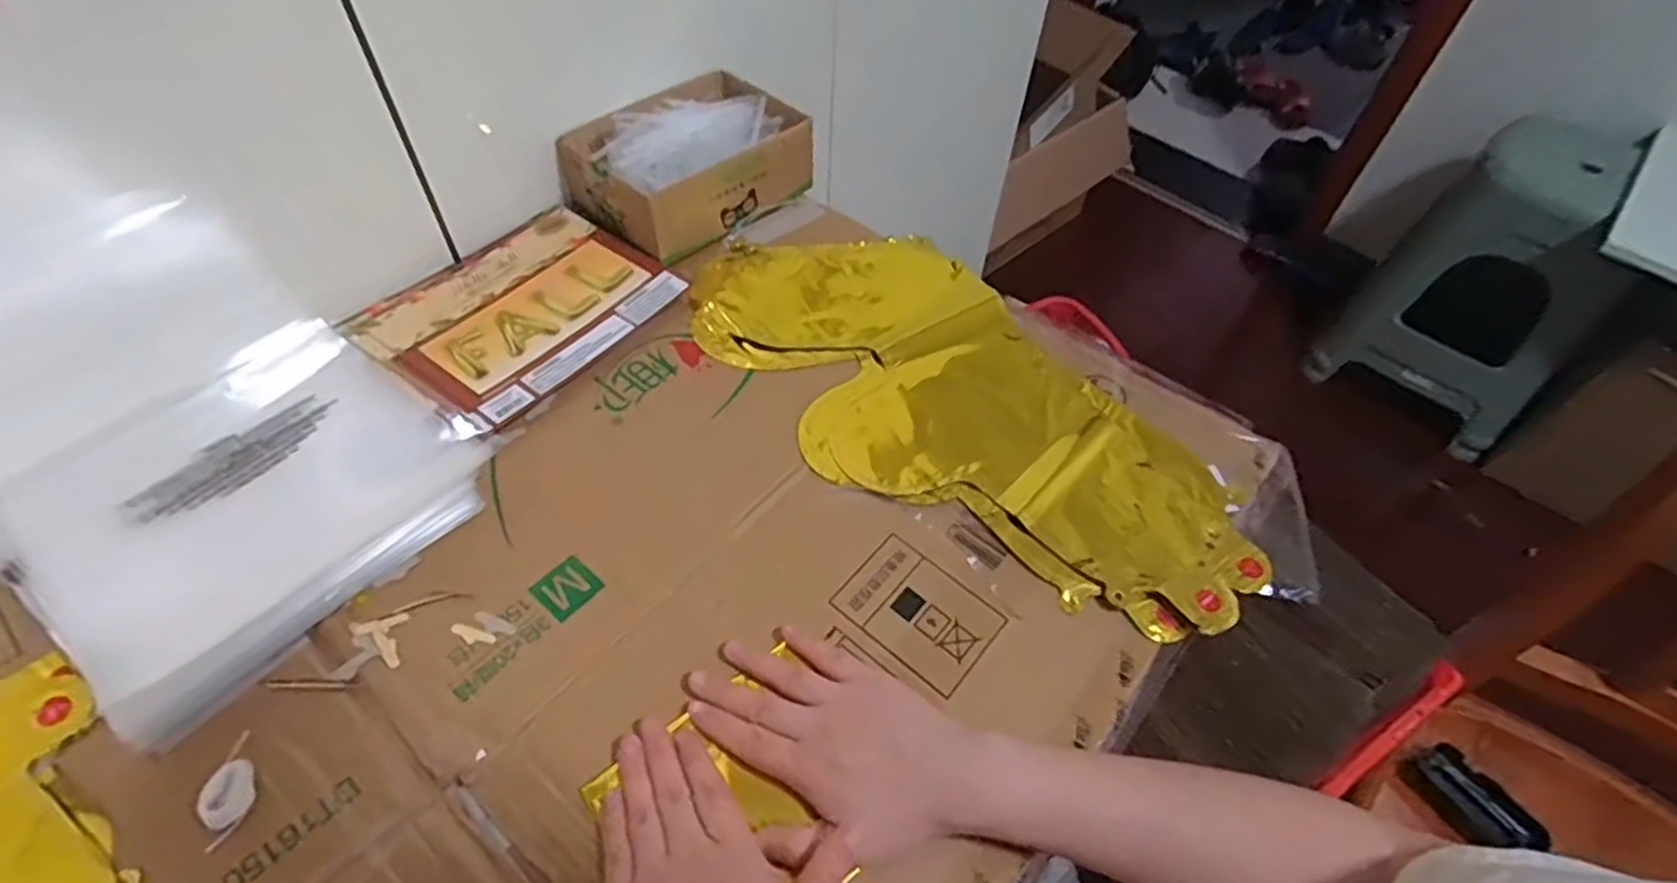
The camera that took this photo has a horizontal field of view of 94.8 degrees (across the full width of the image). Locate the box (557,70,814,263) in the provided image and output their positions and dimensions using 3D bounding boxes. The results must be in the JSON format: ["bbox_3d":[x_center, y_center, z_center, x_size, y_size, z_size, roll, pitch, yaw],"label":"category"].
[{"bbox_3d":[-0.133,-0.247,0.681,0.187,0.068,0.143,-36,62,-27],"label":"box"}]

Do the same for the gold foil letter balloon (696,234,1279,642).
[{"bbox_3d":[0.082,-0.033,0.560,0.207,0.022,0.446,-36,62,-27],"label":"gold foil letter balloon"}]

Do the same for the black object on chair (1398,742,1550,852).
[{"bbox_3d":[0.619,0.353,0.761,0.060,0.023,0.112,-45,67,-6],"label":"black object on chair"}]

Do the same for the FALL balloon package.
[{"bbox_3d":[-0.249,-0.106,0.600,0.169,0.014,0.198,31,56,19],"label":"FALL balloon package"}]

